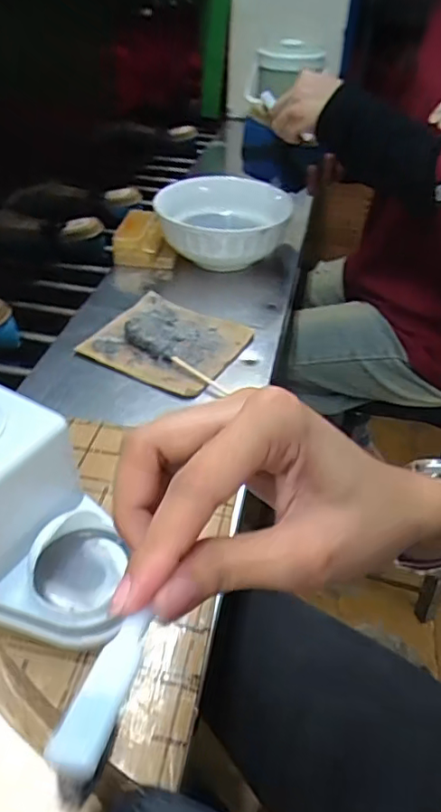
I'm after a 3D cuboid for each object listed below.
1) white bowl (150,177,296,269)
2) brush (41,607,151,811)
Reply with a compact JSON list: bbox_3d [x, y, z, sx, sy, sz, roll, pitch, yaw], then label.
[{"bbox_3d":[0.009,-0.234,0.740,0.175,0.083,0.182,2,40,-2],"label":"white bowl"},{"bbox_3d":[-0.031,0.078,0.154,0.013,0.007,0.059,2,19,9],"label":"brush"}]

